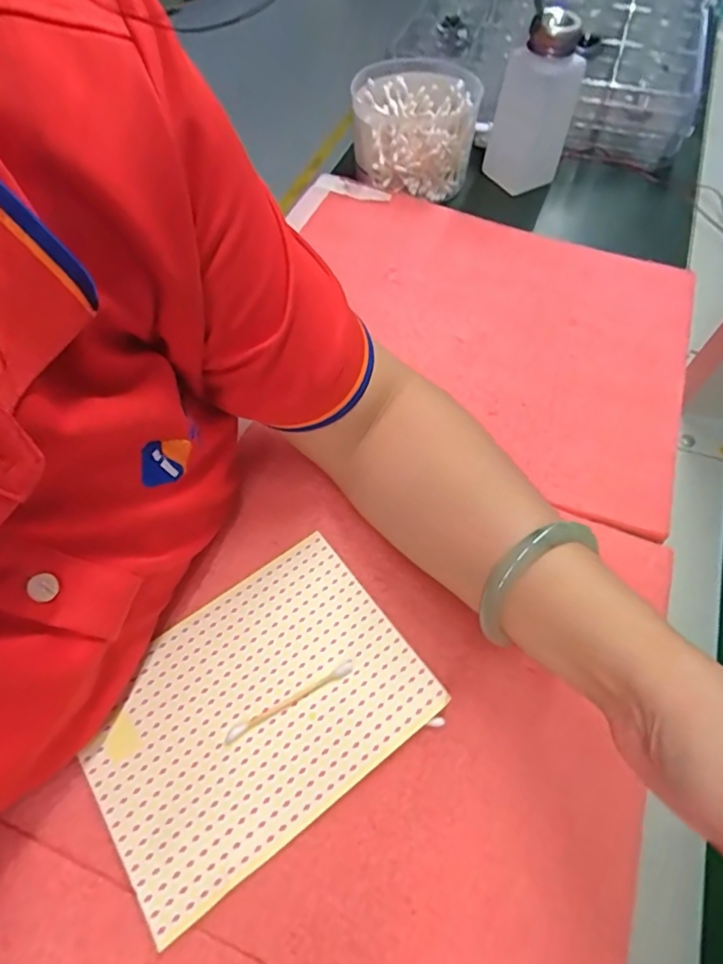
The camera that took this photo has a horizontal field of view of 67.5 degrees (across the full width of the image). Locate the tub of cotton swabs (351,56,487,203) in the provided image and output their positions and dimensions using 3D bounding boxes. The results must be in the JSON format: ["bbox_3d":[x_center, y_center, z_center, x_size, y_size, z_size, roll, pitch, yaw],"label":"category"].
[{"bbox_3d":[0.051,-0.336,0.509,0.110,0.066,0.115,1,60,-1],"label":"tub of cotton swabs"}]

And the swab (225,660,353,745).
[{"bbox_3d":[-0.038,0.116,0.286,0.074,0.004,0.007,-26,64,-15],"label":"swab"}]

